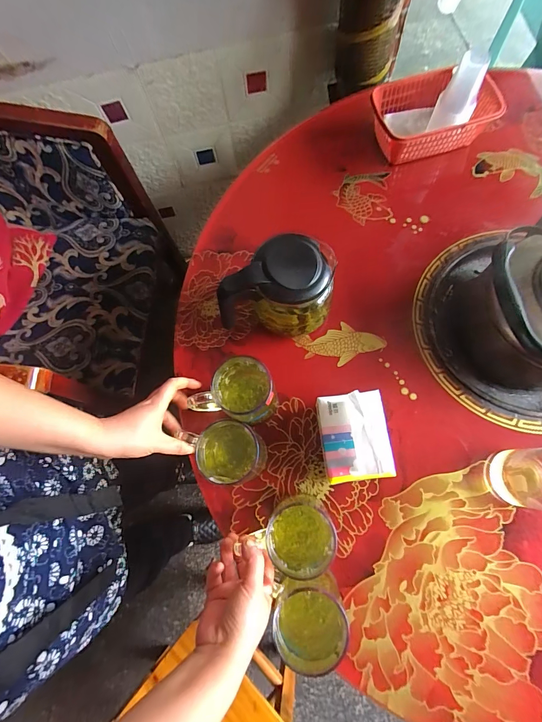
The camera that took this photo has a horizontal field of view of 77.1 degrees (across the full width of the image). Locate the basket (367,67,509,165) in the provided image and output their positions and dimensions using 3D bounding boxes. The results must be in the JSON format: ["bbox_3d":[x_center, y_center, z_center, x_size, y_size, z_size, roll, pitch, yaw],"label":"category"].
[{"bbox_3d":[0.323,-0.501,0.696,0.249,0.078,0.159,-16,73,-1],"label":"basket"}]

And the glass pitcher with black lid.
[{"bbox_3d":[0.011,-0.106,0.538,0.165,0.147,0.110,-2,73,3],"label":"glass pitcher with black lid"}]

